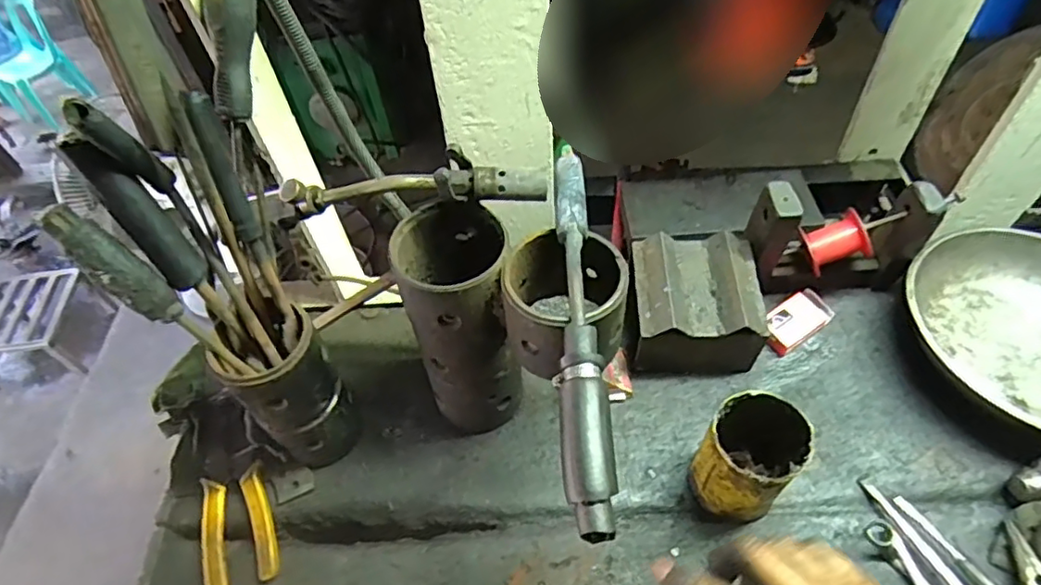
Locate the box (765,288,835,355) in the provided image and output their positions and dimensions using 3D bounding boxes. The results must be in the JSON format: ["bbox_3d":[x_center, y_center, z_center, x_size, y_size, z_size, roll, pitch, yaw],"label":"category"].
[{"bbox_3d":[0.288,0.029,0.638,0.075,0.011,0.044,-34,71,-11],"label":"box"}]

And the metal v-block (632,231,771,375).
[{"bbox_3d":[0.177,0.018,0.618,0.121,0.095,0.129,1,52,5],"label":"metal v-block"}]

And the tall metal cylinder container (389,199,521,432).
[{"bbox_3d":[-0.046,0.036,0.539,0.080,0.233,0.086,-2,52,3],"label":"tall metal cylinder container"}]

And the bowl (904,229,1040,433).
[{"bbox_3d":[0.500,0.046,0.587,0.234,0.066,0.234,-2,52,3],"label":"bowl"}]

